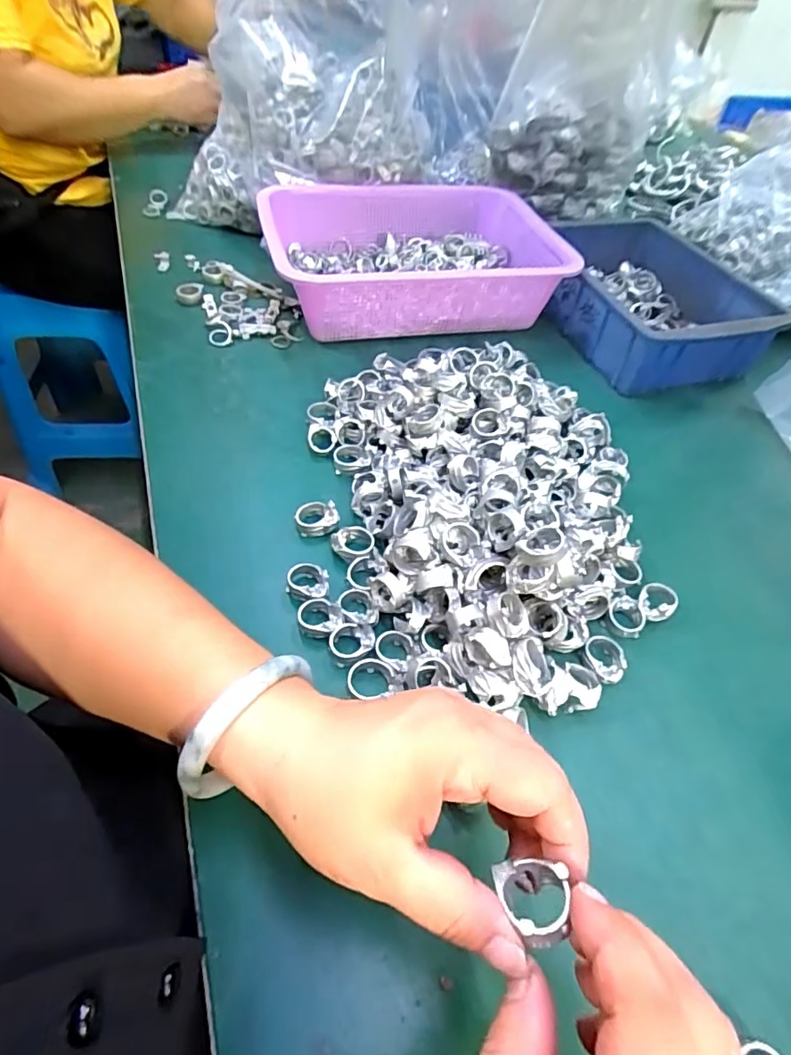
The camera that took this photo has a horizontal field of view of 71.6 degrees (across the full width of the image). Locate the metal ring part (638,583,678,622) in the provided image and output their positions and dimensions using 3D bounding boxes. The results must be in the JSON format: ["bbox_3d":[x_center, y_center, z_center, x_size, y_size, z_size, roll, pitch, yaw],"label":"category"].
[{"bbox_3d":[0.176,0.050,0.367,0.029,0.010,0.023,-33,60,-29],"label":"metal ring part"}]

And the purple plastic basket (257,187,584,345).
[{"bbox_3d":[0.019,-0.294,0.601,0.306,0.081,0.235,-10,51,-14],"label":"purple plastic basket"}]

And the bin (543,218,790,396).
[{"bbox_3d":[0.270,-0.249,0.599,0.189,0.069,0.243,-11,51,-14],"label":"bin"}]

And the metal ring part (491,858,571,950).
[{"bbox_3d":[0.045,0.124,0.181,0.022,0.012,0.024,3,49,-3],"label":"metal ring part"}]

